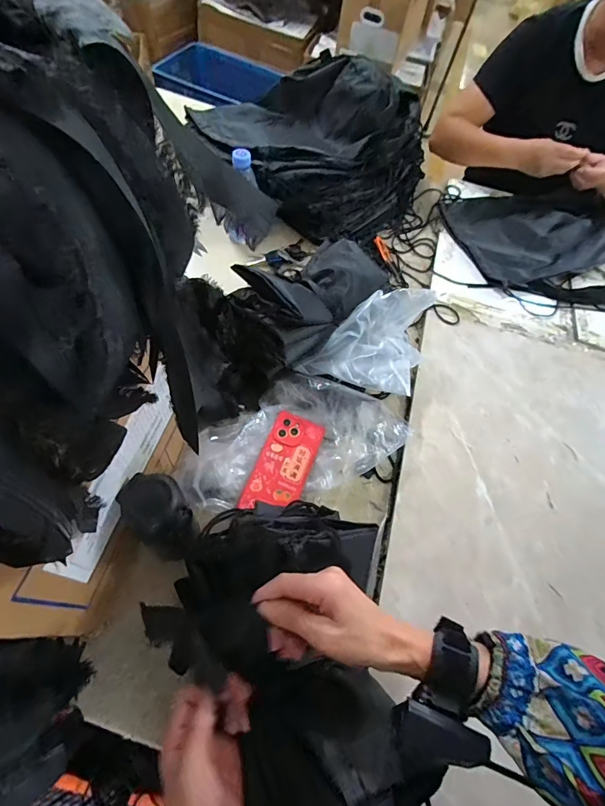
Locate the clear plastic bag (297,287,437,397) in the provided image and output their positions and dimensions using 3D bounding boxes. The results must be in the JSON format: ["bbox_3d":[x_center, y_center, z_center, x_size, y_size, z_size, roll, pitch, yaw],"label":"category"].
[{"bbox_3d":[0.111,-0.109,0.631,0.166,0.085,0.163,25,61,6],"label":"clear plastic bag"}]

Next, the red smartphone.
[{"bbox_3d":[-0.026,0.088,0.580,0.076,0.008,0.154,22,66,2],"label":"red smartphone"}]

